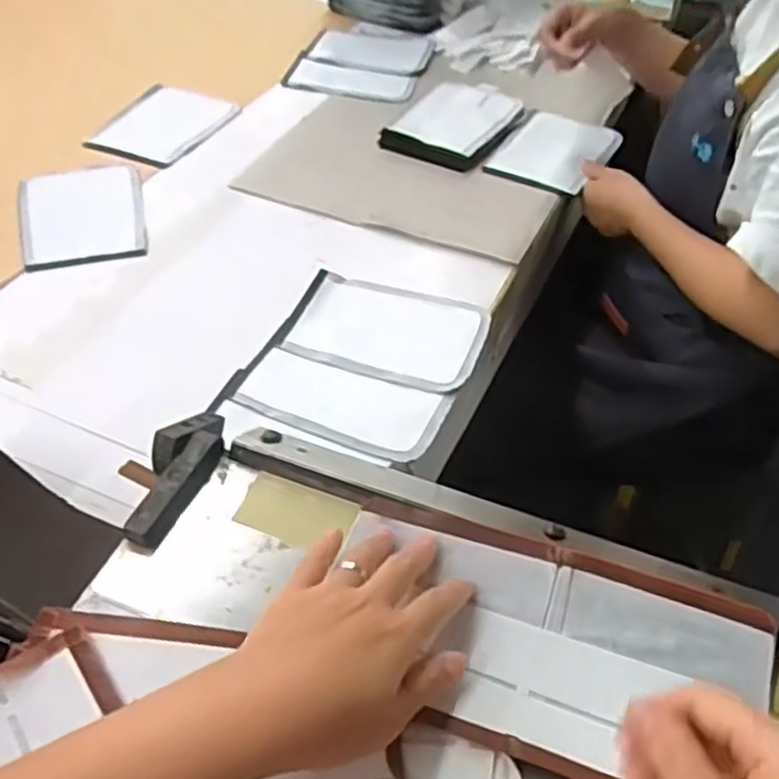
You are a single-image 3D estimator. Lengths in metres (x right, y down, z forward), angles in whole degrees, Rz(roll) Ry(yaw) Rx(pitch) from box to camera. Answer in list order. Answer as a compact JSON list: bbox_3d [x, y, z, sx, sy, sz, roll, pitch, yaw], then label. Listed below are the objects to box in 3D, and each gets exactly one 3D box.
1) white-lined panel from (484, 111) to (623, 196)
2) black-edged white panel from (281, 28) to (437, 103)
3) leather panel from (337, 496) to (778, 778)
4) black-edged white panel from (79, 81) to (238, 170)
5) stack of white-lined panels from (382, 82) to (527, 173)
[{"bbox_3d":[0.217,-0.309,0.977,0.120,0.015,0.163,26,51,20],"label":"white-lined panel"},{"bbox_3d":[-0.039,-0.494,1.137,0.187,0.010,0.212,12,47,8],"label":"black-edged white panel"},{"bbox_3d":[0.078,0.130,0.386,0.221,0.011,0.116,16,48,11],"label":"leather panel"},{"bbox_3d":[-0.290,-0.343,0.981,0.133,0.019,0.167,15,48,10],"label":"black-edged white panel"},{"bbox_3d":[0.095,-0.356,0.999,0.126,0.024,0.200,26,50,19],"label":"stack of white-lined panels"}]

